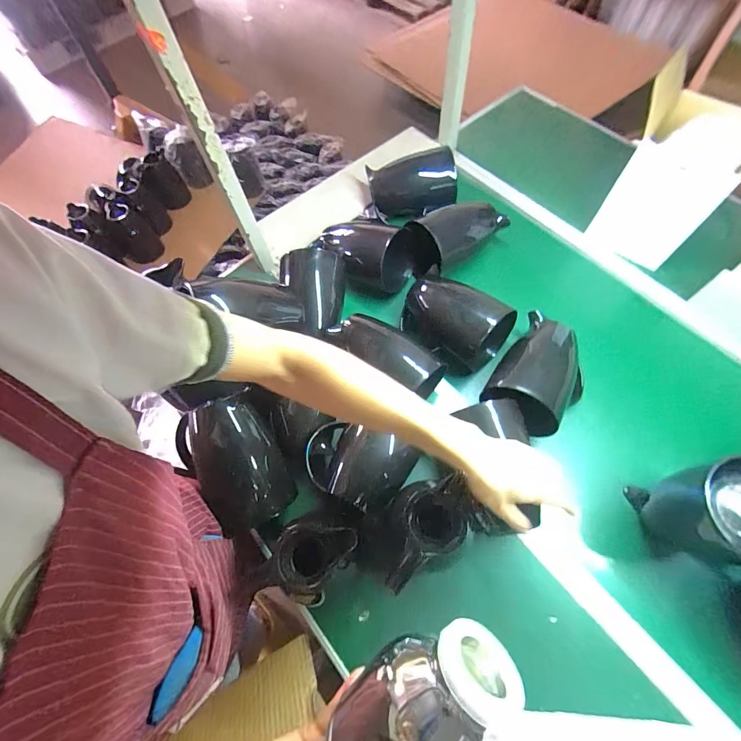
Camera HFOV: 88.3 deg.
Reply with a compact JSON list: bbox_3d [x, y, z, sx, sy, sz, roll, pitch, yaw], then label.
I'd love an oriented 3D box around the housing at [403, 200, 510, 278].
[{"bbox_3d":[0.175,-0.284,0.792,0.242,0.095,0.090,-36,68,-13],"label":"housing"}]

